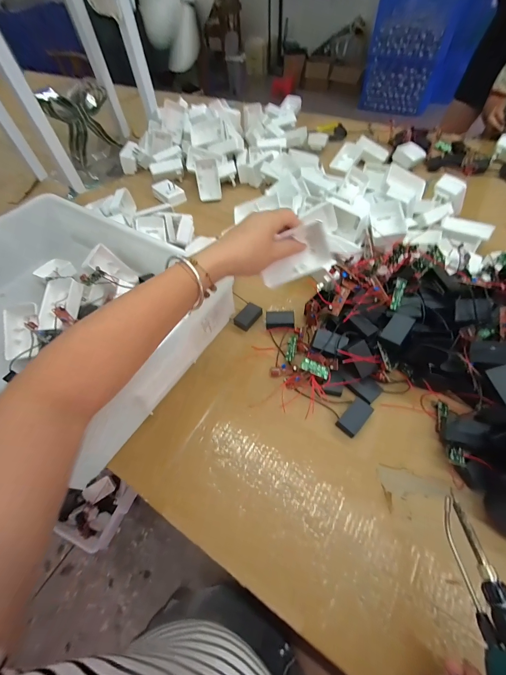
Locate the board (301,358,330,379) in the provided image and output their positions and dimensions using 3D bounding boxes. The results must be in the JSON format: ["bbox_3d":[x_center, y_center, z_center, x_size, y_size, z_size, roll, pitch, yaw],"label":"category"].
[{"bbox_3d":[0.088,0.044,0.387,0.041,0.006,0.017,26,59,-6],"label":"board"}]

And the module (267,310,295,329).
[{"bbox_3d":[0.047,-0.031,0.468,0.047,0.013,0.029,2,57,5],"label":"module"}]

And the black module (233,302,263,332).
[{"bbox_3d":[-0.008,-0.036,0.472,0.030,0.017,0.054,27,62,19],"label":"black module"}]

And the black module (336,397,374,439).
[{"bbox_3d":[0.137,0.106,0.366,0.050,0.014,0.027,-41,63,-21],"label":"black module"}]

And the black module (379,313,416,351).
[{"bbox_3d":[0.200,-0.010,0.380,0.031,0.012,0.056,32,64,22],"label":"black module"}]

